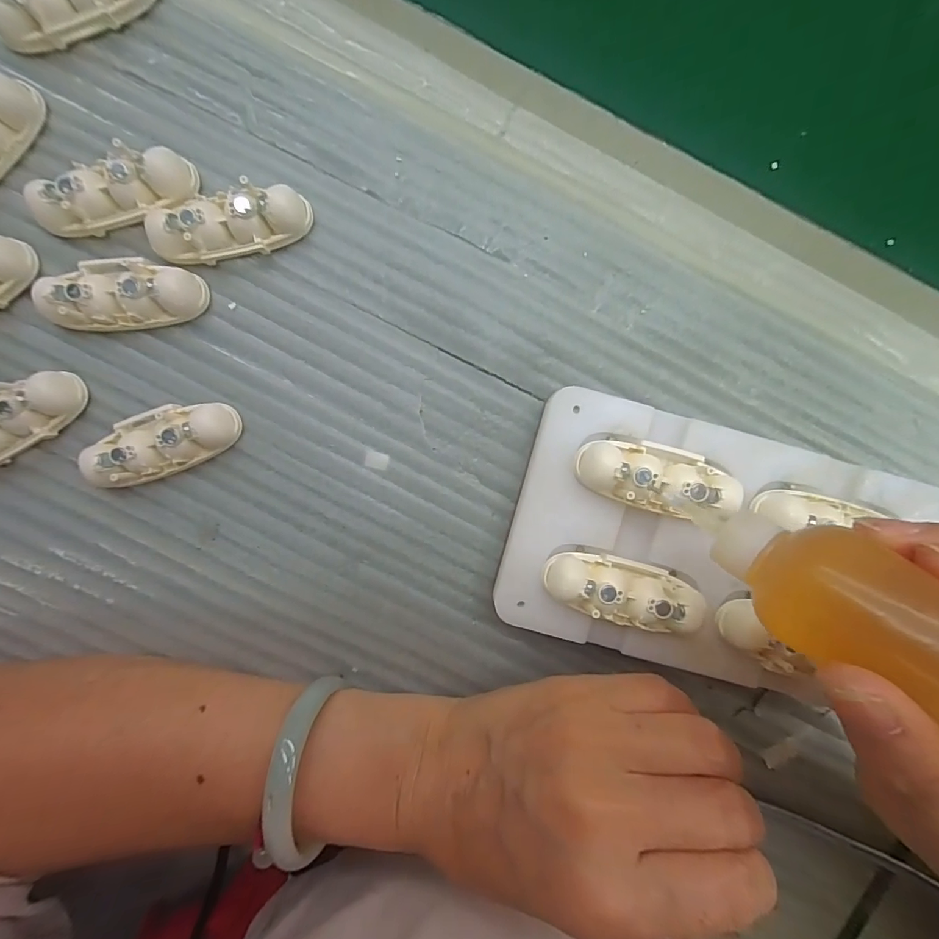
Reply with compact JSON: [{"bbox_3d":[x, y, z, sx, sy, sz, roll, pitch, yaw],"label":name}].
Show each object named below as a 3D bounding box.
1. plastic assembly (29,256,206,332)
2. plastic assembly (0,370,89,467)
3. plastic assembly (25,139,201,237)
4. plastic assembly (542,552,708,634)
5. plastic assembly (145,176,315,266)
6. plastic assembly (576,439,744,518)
[{"bbox_3d":[-0.139,-0.072,0.187,0.059,0.016,0.026,-2,93,-1],"label":"plastic assembly"},{"bbox_3d":[-0.189,-0.019,0.189,0.061,0.017,0.021,-29,94,0],"label":"plastic assembly"},{"bbox_3d":[-0.141,-0.111,0.183,0.061,0.014,0.020,-21,94,0],"label":"plastic assembly"},{"bbox_3d":[0.059,0.048,0.181,0.059,0.017,0.022,16,93,-2],"label":"plastic assembly"},{"bbox_3d":[-0.096,-0.098,0.186,0.061,0.016,0.020,-10,94,-1],"label":"plastic assembly"},{"bbox_3d":[0.071,0.003,0.177,0.059,0.018,0.024,13,93,-2],"label":"plastic assembly"}]

